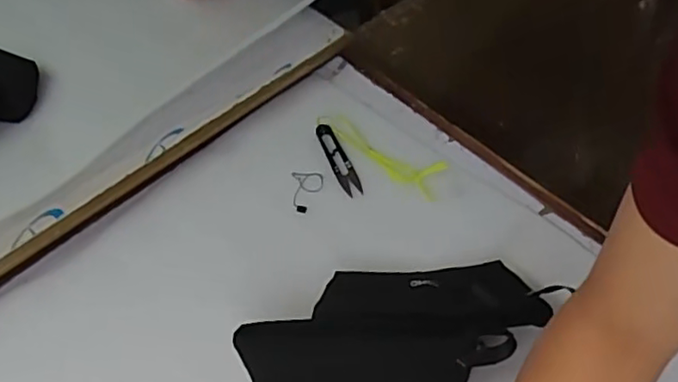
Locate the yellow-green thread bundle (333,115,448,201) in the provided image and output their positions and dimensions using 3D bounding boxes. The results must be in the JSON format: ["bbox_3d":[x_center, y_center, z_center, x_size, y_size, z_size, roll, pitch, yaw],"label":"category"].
[{"bbox_3d":[0.050,-0.041,0.701,0.142,0.009,0.045,27,61,22],"label":"yellow-green thread bundle"}]

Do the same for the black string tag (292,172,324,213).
[{"bbox_3d":[-0.033,0.001,0.679,0.034,0.006,0.051,-7,55,3],"label":"black string tag"}]

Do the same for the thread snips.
[{"bbox_3d":[-0.001,-0.037,0.697,0.022,0.009,0.101,-19,55,-9],"label":"thread snips"}]

